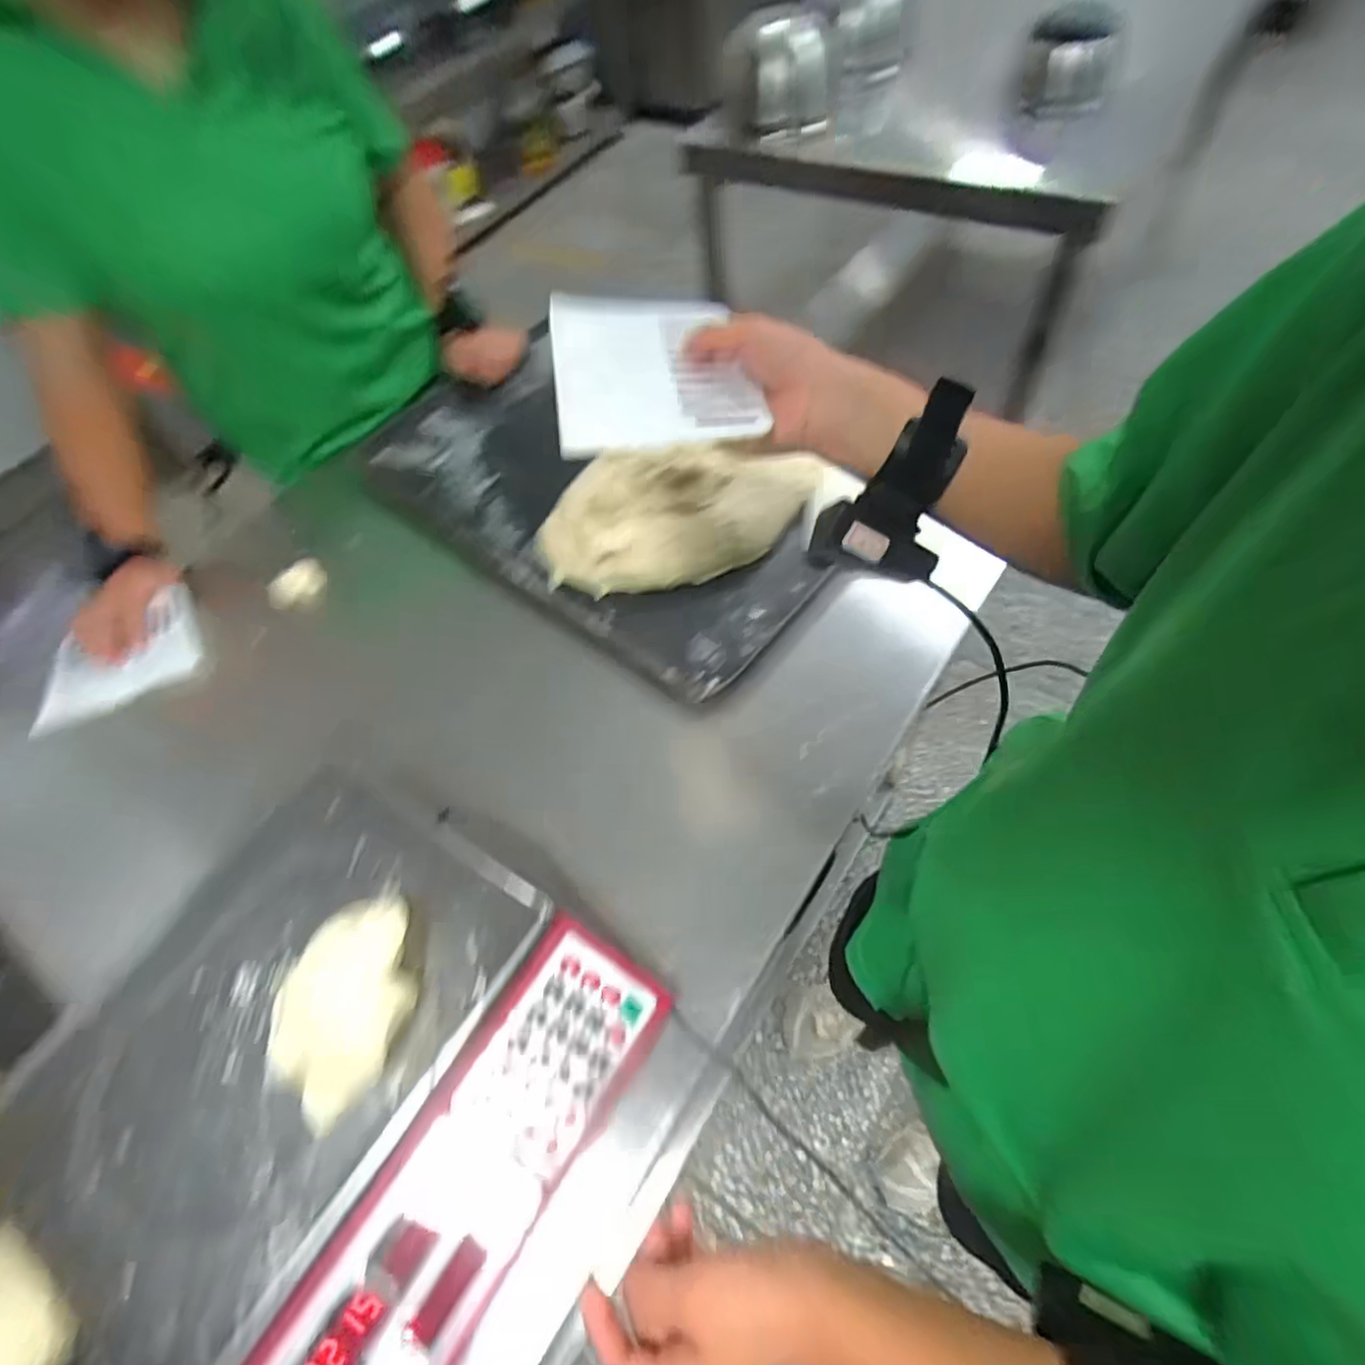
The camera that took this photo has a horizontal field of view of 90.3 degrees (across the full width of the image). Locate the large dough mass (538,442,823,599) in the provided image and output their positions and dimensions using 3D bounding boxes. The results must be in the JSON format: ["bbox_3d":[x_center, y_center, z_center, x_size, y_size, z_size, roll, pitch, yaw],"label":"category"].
[{"bbox_3d":[-0.005,-0.175,0.696,0.291,0.087,0.140,-5,58,4],"label":"large dough mass"}]

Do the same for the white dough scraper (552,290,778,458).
[{"bbox_3d":[-0.022,-0.191,0.407,0.109,0.020,0.153,-9,56,-6],"label":"white dough scraper"}]

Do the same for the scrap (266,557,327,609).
[{"bbox_3d":[-0.423,-0.109,0.746,0.030,0.033,0.064,31,64,22],"label":"scrap"}]

